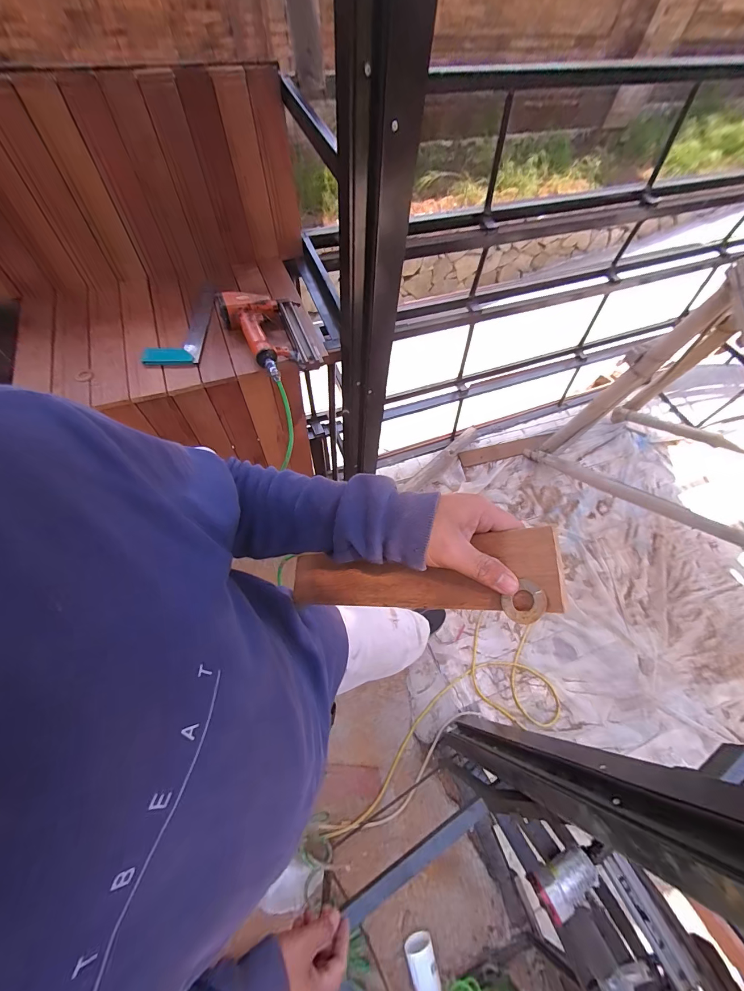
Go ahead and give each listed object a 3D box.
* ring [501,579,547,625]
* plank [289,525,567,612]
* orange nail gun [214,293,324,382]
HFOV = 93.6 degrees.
[{"bbox_3d":[0.117,0.083,0.267,0.033,0.004,0.028,-47,45,8],"label":"ring"},{"bbox_3d":[0.022,0.086,0.367,0.324,0.010,0.062,-15,65,40],"label":"plank"},{"bbox_3d":[-0.209,-0.341,0.734,0.175,0.059,0.237,-18,65,-13],"label":"orange nail gun"}]

